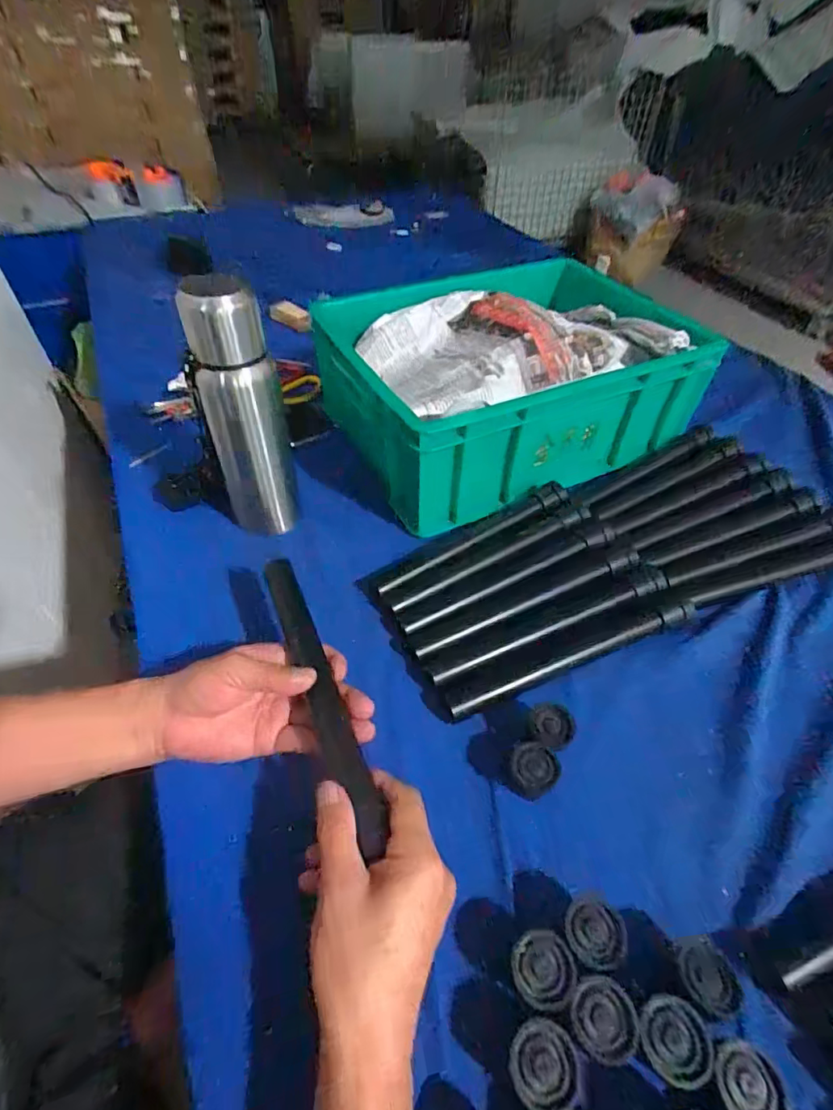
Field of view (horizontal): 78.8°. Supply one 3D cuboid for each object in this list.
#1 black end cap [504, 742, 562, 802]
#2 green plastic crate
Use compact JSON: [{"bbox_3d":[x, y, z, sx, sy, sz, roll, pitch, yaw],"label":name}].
[{"bbox_3d":[0.083,0.157,0.368,0.035,0.020,0.034,1,47,-1],"label":"black end cap"},{"bbox_3d":[0.117,-0.223,0.639,0.412,0.156,0.293,-21,51,-19],"label":"green plastic crate"}]

